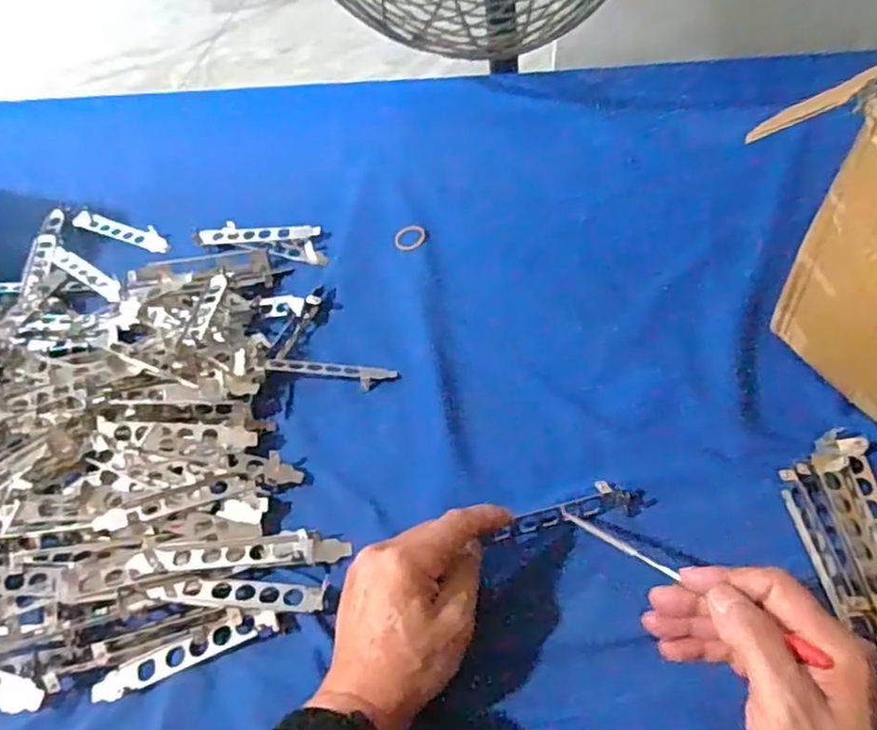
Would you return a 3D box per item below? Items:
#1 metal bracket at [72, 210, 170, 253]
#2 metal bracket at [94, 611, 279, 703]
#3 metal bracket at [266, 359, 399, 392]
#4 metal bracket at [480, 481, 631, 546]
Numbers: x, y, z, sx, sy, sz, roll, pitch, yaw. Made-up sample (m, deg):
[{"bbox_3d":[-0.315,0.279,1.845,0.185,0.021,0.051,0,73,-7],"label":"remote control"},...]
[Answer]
[{"bbox_3d":[-0.331,-0.140,0.726,0.126,0.010,0.026,17,57,18],"label":"metal bracket"},{"bbox_3d":[-0.157,0.180,0.432,0.117,0.012,0.018,-20,54,-9],"label":"metal bracket"},{"bbox_3d":[-0.087,0.006,0.560,0.105,0.010,0.021,4,54,9],"label":"metal bracket"},{"bbox_3d":[0.081,0.097,0.458,0.096,0.009,0.019,-16,53,-11],"label":"metal bracket"}]

